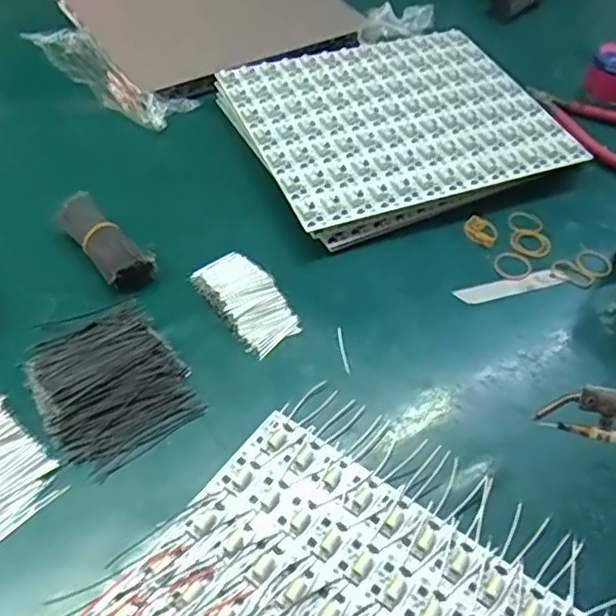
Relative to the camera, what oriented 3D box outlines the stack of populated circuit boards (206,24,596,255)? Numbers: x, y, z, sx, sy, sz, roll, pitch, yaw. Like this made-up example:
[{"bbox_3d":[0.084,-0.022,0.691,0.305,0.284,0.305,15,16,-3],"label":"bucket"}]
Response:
[{"bbox_3d":[0.084,-0.187,0.650,0.299,0.043,0.259,-15,57,-18],"label":"stack of populated circuit boards"}]

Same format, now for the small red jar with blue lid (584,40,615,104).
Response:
[{"bbox_3d":[0.336,-0.262,0.710,0.052,0.060,0.049,4,53,-6],"label":"small red jar with blue lid"}]

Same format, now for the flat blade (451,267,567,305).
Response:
[{"bbox_3d":[0.169,-0.017,0.542,0.093,0.004,0.018,-12,55,-8],"label":"flat blade"}]

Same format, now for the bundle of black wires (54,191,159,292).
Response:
[{"bbox_3d":[-0.162,-0.054,0.526,0.039,0.035,0.093,-32,64,-27],"label":"bundle of black wires"}]

